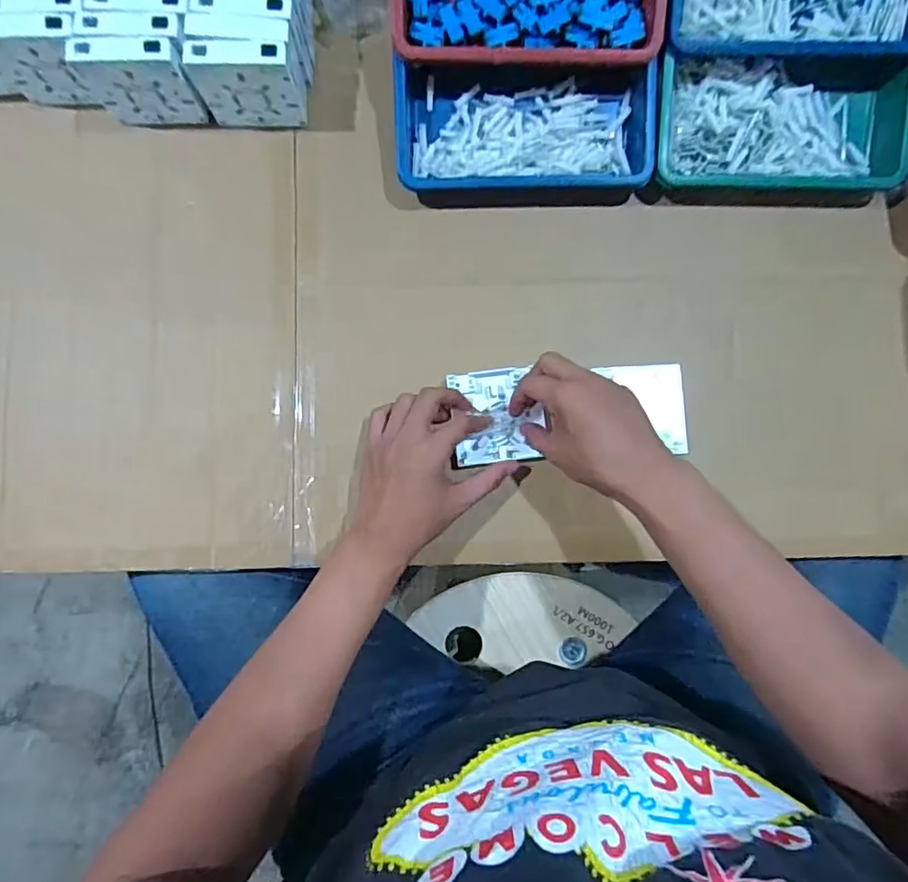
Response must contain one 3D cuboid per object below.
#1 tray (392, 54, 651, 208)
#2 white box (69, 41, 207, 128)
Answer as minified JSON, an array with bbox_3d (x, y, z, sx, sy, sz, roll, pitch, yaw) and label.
[{"bbox_3d":[0.064,-0.287,0.544,0.232,0.058,0.127,-4,86,-2],"label":"tray"},{"bbox_3d":[-0.277,-0.315,0.513,0.085,0.084,0.024,-4,85,-1],"label":"white box"}]

